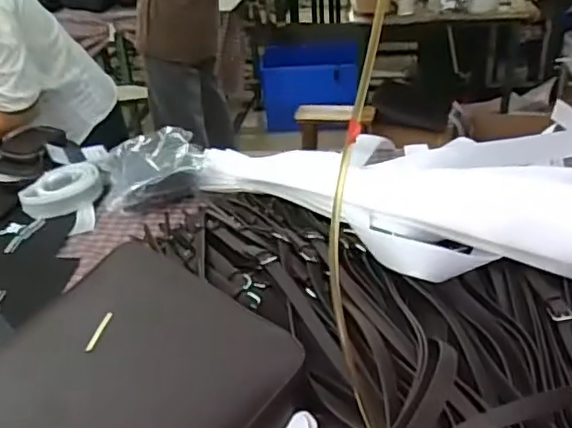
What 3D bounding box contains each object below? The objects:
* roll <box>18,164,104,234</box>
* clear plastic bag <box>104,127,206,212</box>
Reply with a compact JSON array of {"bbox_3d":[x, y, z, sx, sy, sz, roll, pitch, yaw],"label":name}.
[{"bbox_3d":[-0.428,-0.022,1.157,0.160,0.050,0.182,-16,33,-18],"label":"roll"},{"bbox_3d":[-0.265,-0.090,1.209,0.189,0.090,0.183,-10,32,-10],"label":"clear plastic bag"}]

